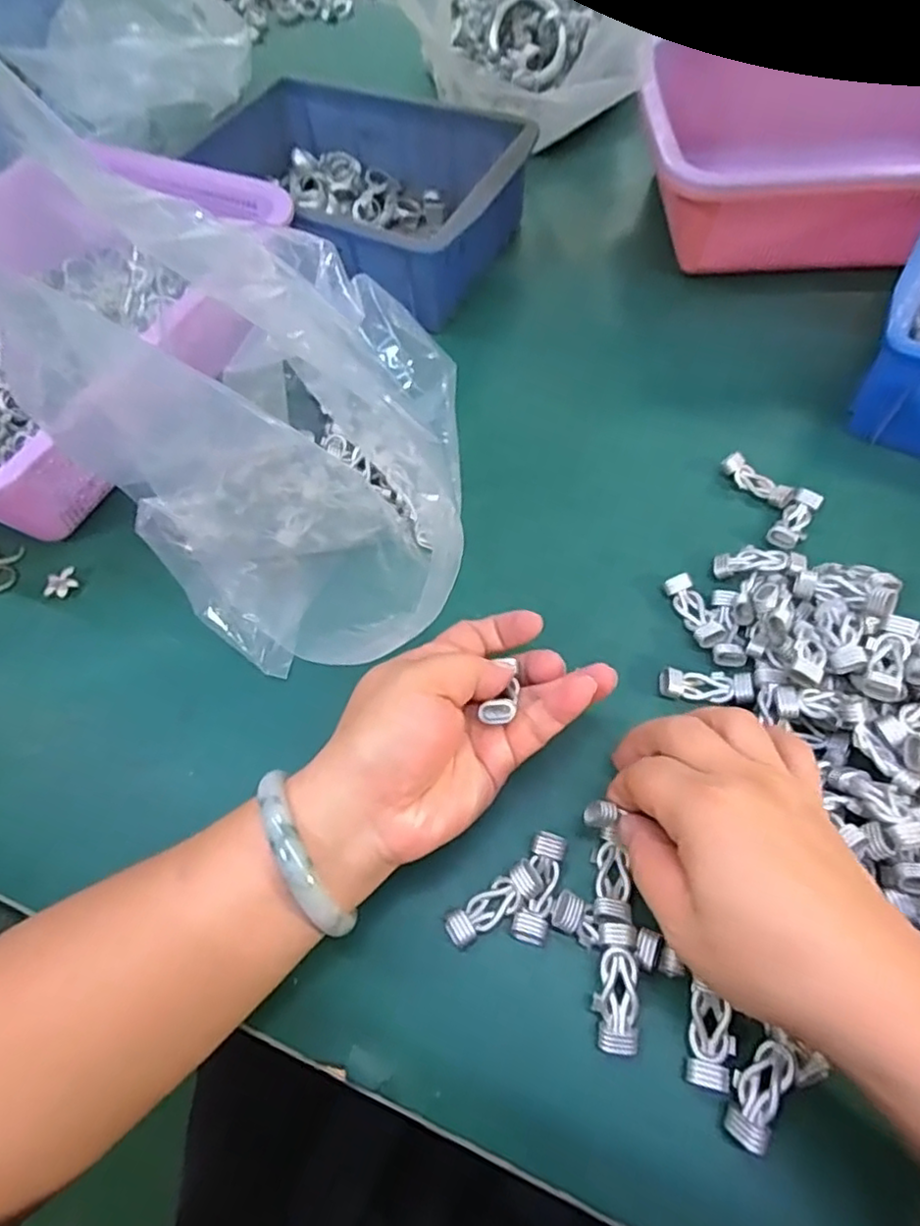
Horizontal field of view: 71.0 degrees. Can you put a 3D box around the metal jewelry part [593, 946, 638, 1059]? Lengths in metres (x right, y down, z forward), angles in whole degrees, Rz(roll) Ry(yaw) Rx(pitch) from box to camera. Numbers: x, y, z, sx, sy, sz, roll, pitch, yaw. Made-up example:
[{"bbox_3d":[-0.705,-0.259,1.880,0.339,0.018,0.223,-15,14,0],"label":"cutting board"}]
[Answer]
[{"bbox_3d":[0.063,0.156,0.258,0.017,0.005,0.039,4,73,4],"label":"metal jewelry part"}]

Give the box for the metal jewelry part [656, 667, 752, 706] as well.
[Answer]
[{"bbox_3d":[0.123,0.035,0.324,0.042,0.011,0.018,9,62,7],"label":"metal jewelry part"}]

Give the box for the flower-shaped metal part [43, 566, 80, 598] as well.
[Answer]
[{"bbox_3d":[-0.232,-0.017,0.375,0.015,0.008,0.021,37,69,20],"label":"flower-shaped metal part"}]

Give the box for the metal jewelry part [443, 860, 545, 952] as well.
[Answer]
[{"bbox_3d":[0.015,0.125,0.279,0.047,0.013,0.015,-32,65,-15],"label":"metal jewelry part"}]

